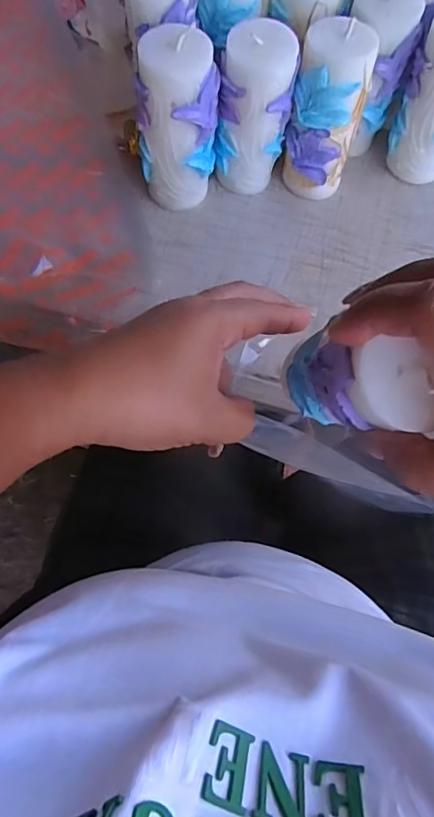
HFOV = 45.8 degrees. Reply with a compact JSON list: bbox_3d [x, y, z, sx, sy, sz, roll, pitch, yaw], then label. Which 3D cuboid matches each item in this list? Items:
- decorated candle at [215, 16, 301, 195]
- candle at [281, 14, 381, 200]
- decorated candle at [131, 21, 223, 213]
[{"bbox_3d":[0.027,-0.208,0.367,0.049,0.107,0.041,14,71,3],"label":"decorated candle"},{"bbox_3d":[0.077,-0.208,0.369,0.047,0.110,0.041,15,71,4],"label":"candle"},{"bbox_3d":[-0.028,-0.195,0.356,0.047,0.112,0.041,-43,77,-14],"label":"decorated candle"}]

